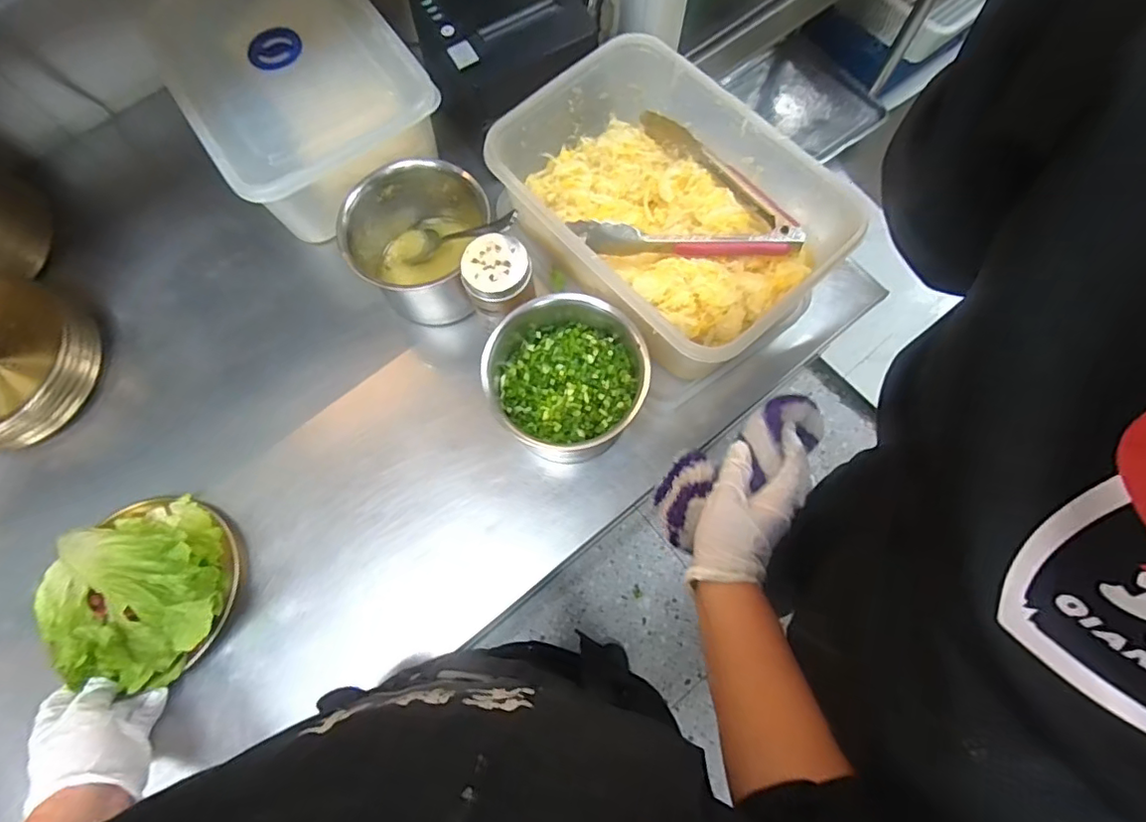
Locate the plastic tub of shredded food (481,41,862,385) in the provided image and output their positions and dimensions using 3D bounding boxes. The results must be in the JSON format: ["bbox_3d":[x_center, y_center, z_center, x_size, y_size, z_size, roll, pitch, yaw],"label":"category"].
[{"bbox_3d":[0.087,-0.188,0.536,0.206,0.102,0.296,-40,76,-10],"label":"plastic tub of shredded food"}]

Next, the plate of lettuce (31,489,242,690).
[{"bbox_3d":[-0.378,0.152,0.482,0.161,0.049,0.153,0,72,1],"label":"plate of lettuce"}]

